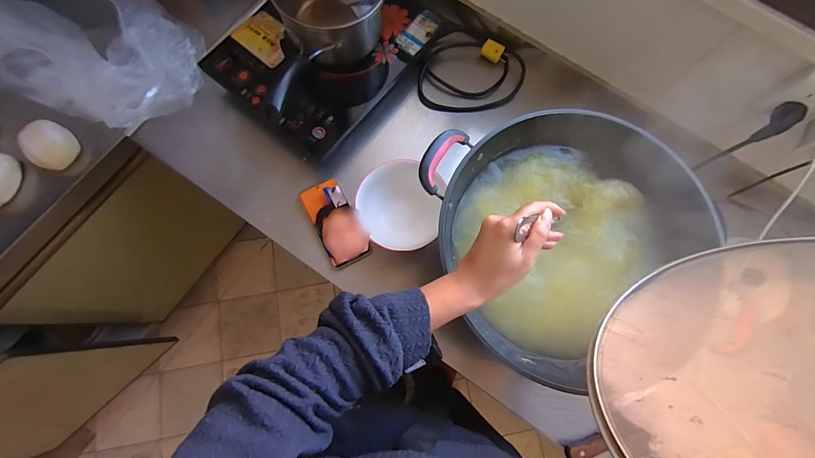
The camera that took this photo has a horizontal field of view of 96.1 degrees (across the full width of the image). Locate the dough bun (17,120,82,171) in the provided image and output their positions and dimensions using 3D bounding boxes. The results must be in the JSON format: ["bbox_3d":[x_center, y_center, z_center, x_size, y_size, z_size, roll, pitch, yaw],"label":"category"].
[{"bbox_3d":[-0.603,-0.142,0.616,0.058,0.052,0.072,32,78,6],"label":"dough bun"}]

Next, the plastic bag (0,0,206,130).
[{"bbox_3d":[-0.557,-0.306,0.588,0.445,0.161,0.231,18,76,3],"label":"plastic bag"}]

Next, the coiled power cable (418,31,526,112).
[{"bbox_3d":[0.131,-0.312,0.721,0.195,0.037,0.189,0,76,-1],"label":"coiled power cable"}]

